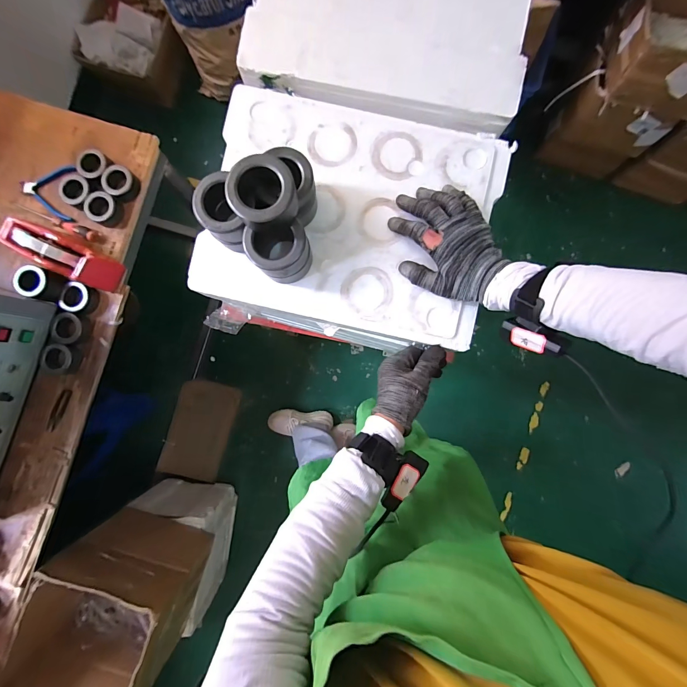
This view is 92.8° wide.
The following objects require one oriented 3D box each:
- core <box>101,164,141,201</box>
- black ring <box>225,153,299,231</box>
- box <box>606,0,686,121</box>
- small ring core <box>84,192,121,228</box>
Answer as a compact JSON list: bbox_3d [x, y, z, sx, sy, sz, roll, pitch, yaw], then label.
[{"bbox_3d":[-0.513,-0.370,0.754,0.066,0.033,0.069,0,87,0],"label":"core"},{"bbox_3d":[-0.084,-0.156,0.343,0.069,0.035,0.068,0,87,0],"label":"black ring"},{"bbox_3d":[1.047,-0.900,0.989,0.375,0.147,0.338,20,87,1],"label":"box"},{"bbox_3d":[-0.539,-0.302,0.732,0.063,0.026,0.065,28,87,1],"label":"small ring core"}]

